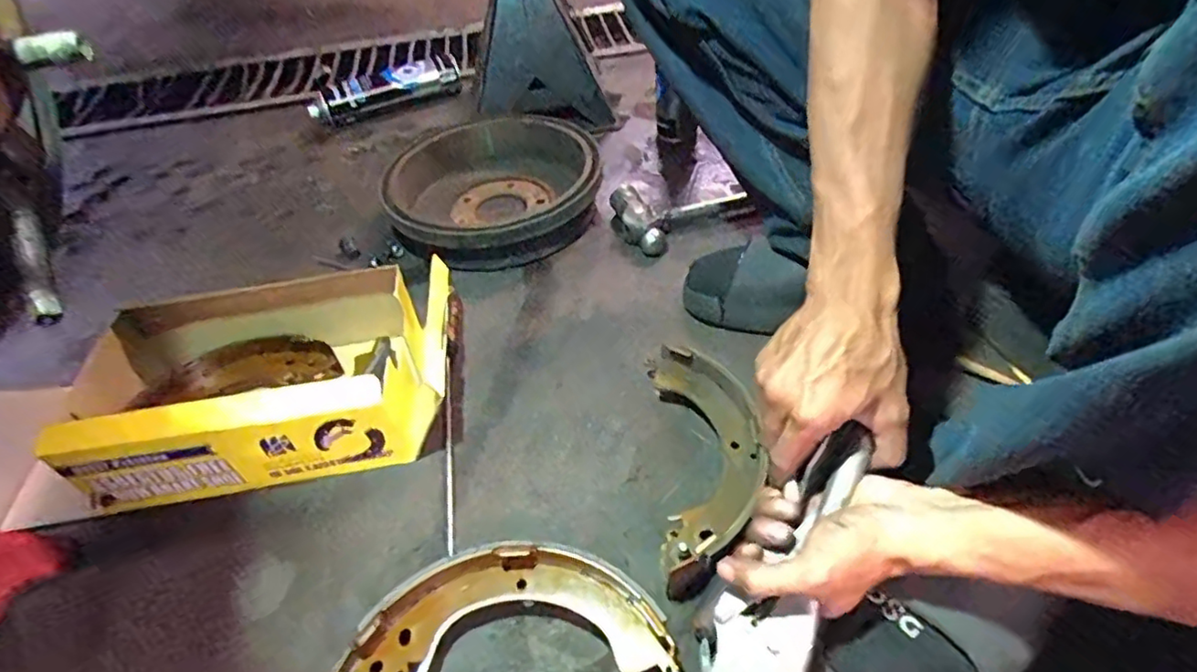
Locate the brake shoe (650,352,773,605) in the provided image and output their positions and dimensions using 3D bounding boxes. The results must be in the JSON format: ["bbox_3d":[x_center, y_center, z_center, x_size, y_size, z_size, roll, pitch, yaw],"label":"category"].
[{"bbox_3d":[0.094,0.104,0.540,0.091,0.052,0.229,-2,44,4],"label":"brake shoe"}]

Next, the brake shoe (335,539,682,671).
[{"bbox_3d":[-0.062,0.206,0.454,0.228,0.052,0.093,-4,44,2],"label":"brake shoe"}]

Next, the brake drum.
[{"bbox_3d":[-0.133,-0.204,0.865,0.285,0.077,0.285,-3,44,3],"label":"brake drum"}]

